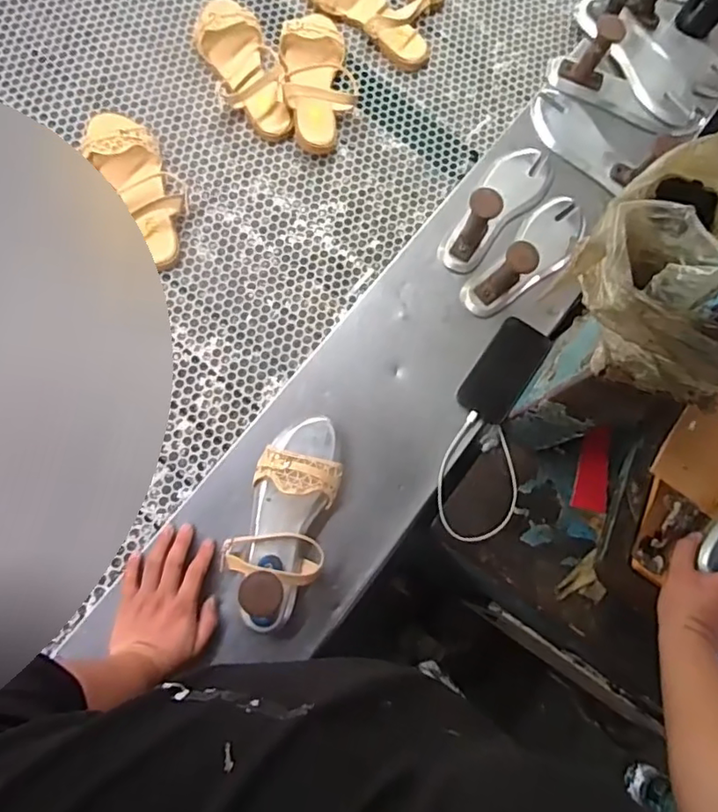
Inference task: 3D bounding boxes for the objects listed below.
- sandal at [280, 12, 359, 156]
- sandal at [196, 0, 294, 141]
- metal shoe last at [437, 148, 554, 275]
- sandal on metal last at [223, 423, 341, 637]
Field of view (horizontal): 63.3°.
[{"bbox_3d":[-0.059,-0.494,0.877,0.108,0.057,0.223,-3,80,-5],"label":"sandal"},{"bbox_3d":[-0.175,-0.511,0.870,0.097,0.056,0.239,-22,82,-8],"label":"sandal"},{"bbox_3d":[0.205,-0.299,0.804,0.082,0.104,0.235,35,80,2],"label":"metal shoe last"},{"bbox_3d":[-0.087,0.129,0.681,0.105,0.114,0.247,20,79,0],"label":"sandal on metal last"}]

